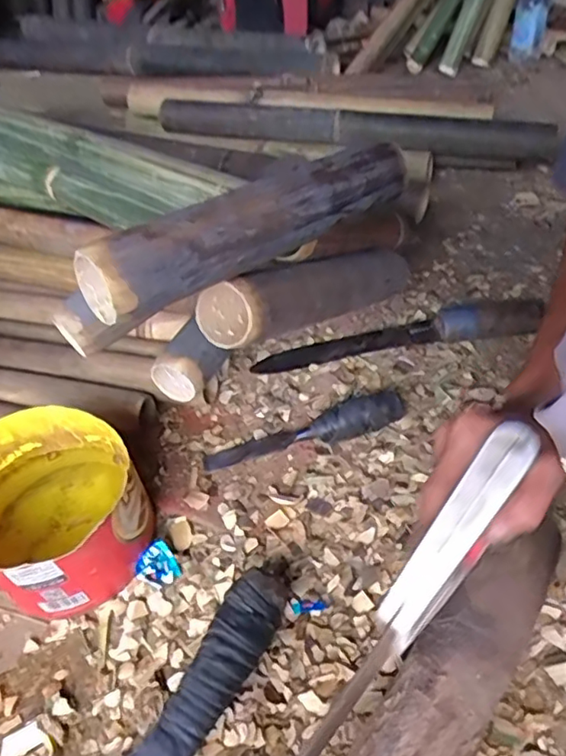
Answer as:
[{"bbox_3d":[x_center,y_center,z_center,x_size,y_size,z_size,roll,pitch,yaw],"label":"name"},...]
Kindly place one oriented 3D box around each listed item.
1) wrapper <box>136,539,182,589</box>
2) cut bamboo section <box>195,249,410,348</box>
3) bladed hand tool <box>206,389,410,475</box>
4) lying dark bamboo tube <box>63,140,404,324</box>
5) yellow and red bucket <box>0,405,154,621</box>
[{"bbox_3d":[-0.110,0.164,0.510,0.034,0.021,0.034,-30,48,-24],"label":"wrapper"},{"bbox_3d":[0.040,-0.078,0.512,0.054,0.054,0.257,31,36,33],"label":"cut bamboo section"},{"bbox_3d":[0.021,0.050,0.589,0.206,0.038,0.034,-12,43,-7],"label":"bladed hand tool"},{"bbox_3d":[-0.018,-0.118,0.421,0.262,0.052,0.048,-33,50,-25],"label":"lying dark bamboo tube"},{"bbox_3d":[-0.201,0.116,0.513,0.160,0.110,0.149,14,46,21],"label":"yellow and red bucket"}]

